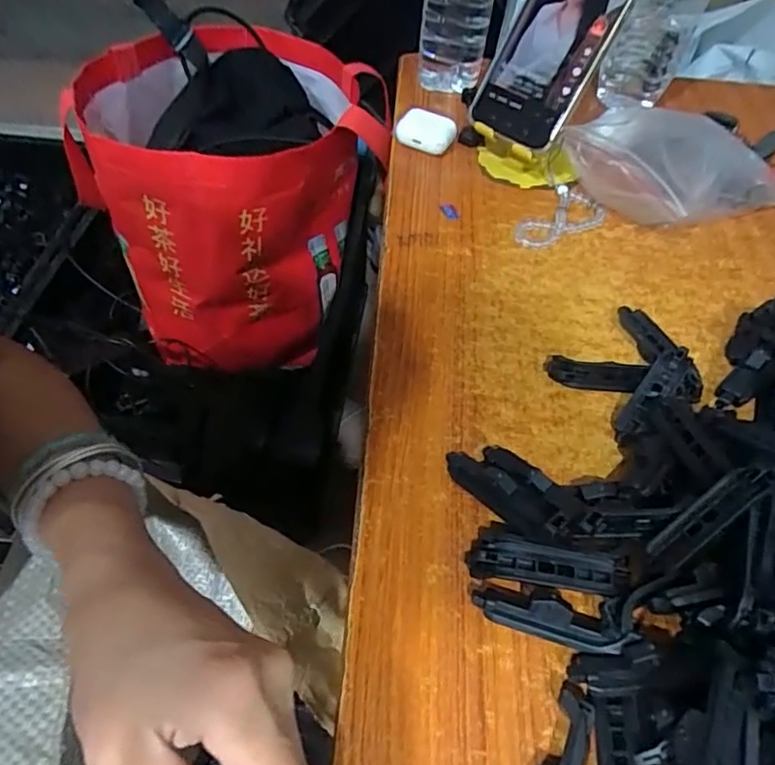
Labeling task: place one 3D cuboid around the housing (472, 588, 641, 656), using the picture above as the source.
[{"bbox_3d":[0.075,0.111,0.263,0.070,0.017,0.017,13,55,12],"label":"housing"}]

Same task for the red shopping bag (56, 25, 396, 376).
[{"bbox_3d":[-0.181,-0.217,0.683,0.308,0.286,0.282,-20,58,-17],"label":"red shopping bag"}]

